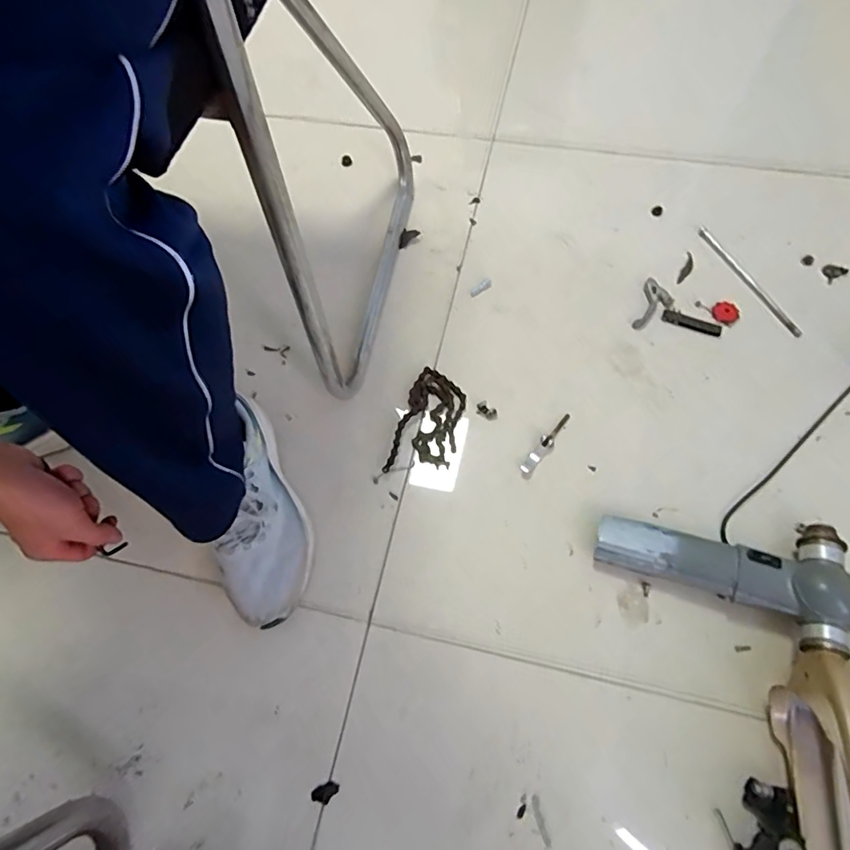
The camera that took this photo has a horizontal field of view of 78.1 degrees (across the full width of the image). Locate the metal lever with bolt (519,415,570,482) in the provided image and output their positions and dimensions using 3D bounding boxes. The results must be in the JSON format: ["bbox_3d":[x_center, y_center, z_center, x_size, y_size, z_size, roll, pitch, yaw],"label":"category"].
[{"bbox_3d":[0.151,0.024,0.655,0.017,0.009,0.104,35,72,16],"label":"metal lever with bolt"}]

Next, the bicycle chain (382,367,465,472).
[{"bbox_3d":[0.006,-0.005,0.673,0.076,0.011,0.144,12,67,8],"label":"bicycle chain"}]

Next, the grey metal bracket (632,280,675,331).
[{"bbox_3d":[0.319,-0.163,0.731,0.043,0.013,0.085,23,69,12],"label":"grey metal bracket"}]

